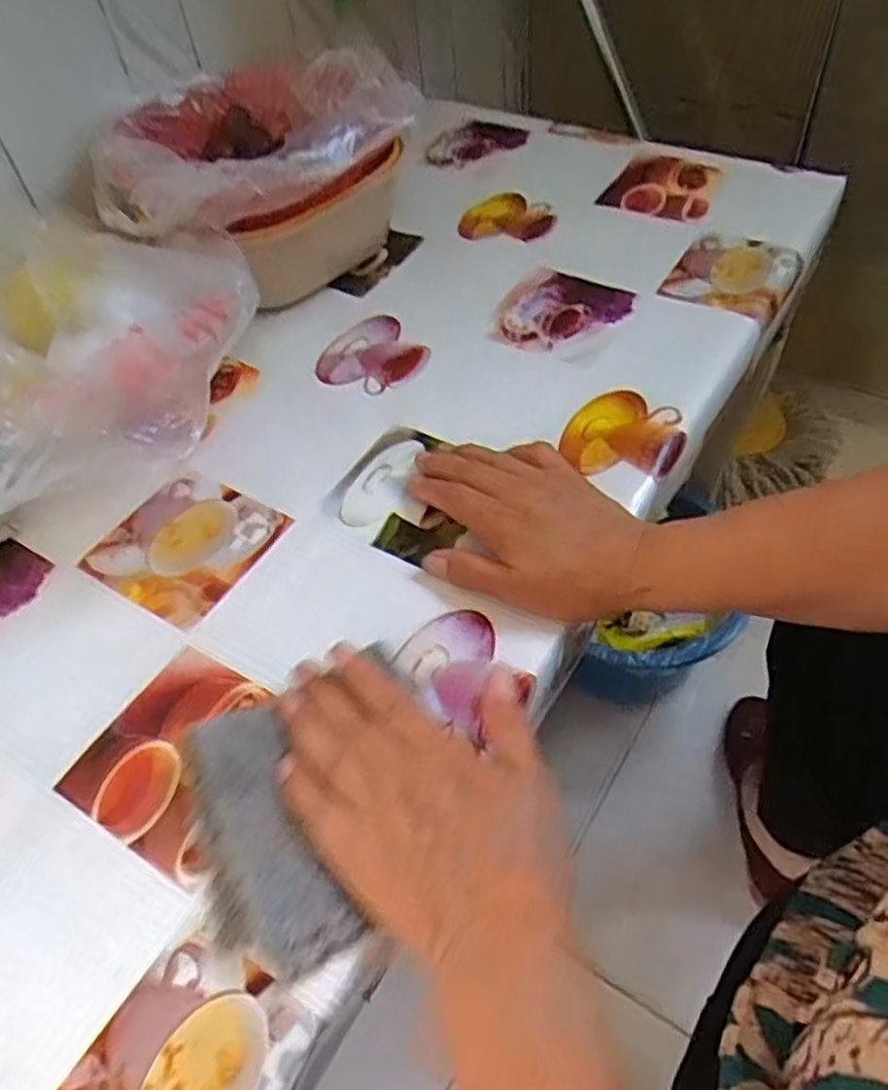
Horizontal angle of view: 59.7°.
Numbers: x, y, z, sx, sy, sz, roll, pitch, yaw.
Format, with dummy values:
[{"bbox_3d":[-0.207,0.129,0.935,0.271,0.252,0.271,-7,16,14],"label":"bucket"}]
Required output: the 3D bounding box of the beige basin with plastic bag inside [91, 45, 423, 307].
[{"bbox_3d":[-0.145,-0.283,0.636,0.240,0.147,0.236,-3,52,4],"label":"beige basin with plastic bag inside"}]

